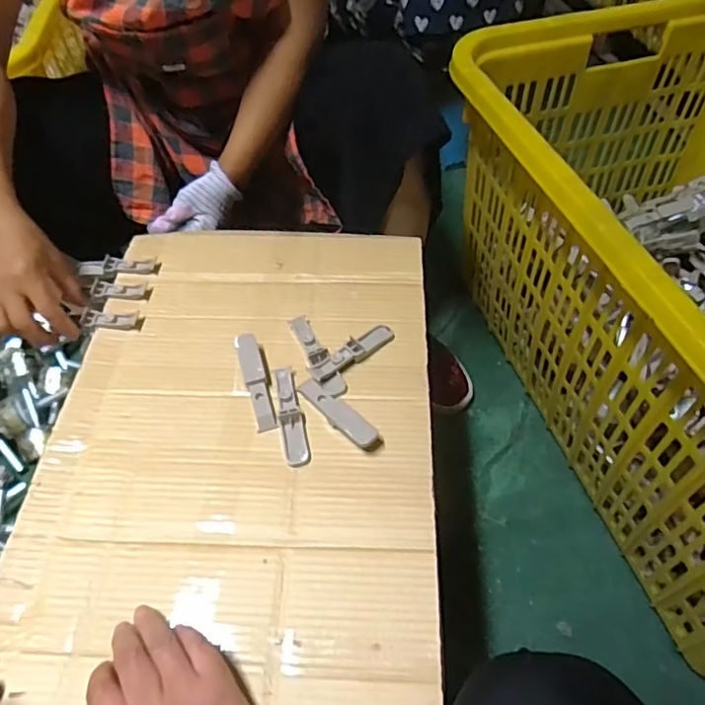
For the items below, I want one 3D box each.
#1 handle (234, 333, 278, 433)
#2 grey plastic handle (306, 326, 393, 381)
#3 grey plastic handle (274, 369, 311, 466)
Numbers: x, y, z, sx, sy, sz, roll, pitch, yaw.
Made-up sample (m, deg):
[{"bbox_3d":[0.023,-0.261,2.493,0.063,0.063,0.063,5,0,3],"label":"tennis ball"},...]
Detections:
[{"bbox_3d":[-0.091,0.026,0.525,0.020,0.008,0.102,-15,67,-10],"label":"handle"},{"bbox_3d":[0.001,0.000,0.555,0.099,0.013,0.022,-34,60,-22],"label":"grey plastic handle"},{"bbox_3d":[-0.057,0.057,0.505,0.022,0.011,0.094,-13,55,-9],"label":"grey plastic handle"}]

